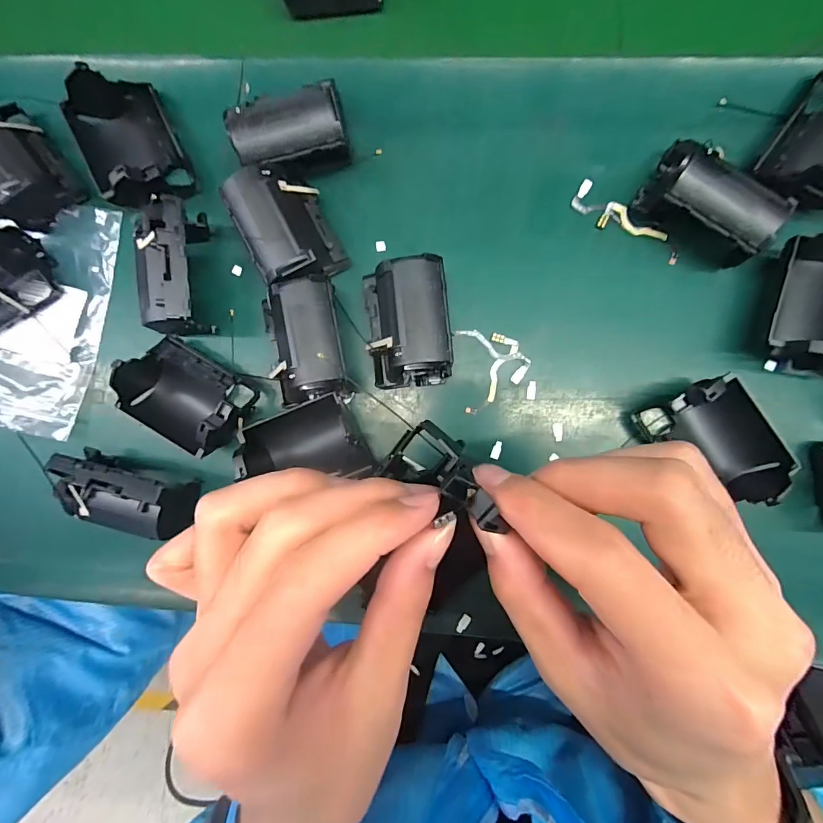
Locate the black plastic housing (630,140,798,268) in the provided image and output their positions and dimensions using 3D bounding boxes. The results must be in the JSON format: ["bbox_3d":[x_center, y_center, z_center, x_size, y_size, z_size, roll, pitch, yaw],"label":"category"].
[{"bbox_3d":[0.167,-0.115,0.239,0.070,0.037,0.031,35,89,4],"label":"black plastic housing"}]

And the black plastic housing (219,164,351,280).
[{"bbox_3d":[-0.074,-0.108,0.258,0.049,0.041,0.067,-25,89,2],"label":"black plastic housing"}]

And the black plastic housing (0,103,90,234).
[{"bbox_3d":[-0.253,-0.158,0.272,0.048,0.048,0.067,-37,88,1],"label":"black plastic housing"}]

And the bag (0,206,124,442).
[{"bbox_3d":[-0.255,-0.065,0.285,0.095,0.013,0.152,13,88,4],"label":"bag"}]

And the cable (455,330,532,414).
[{"bbox_3d":[0.053,-0.028,0.270,0.041,0.008,0.051,-8,87,3],"label":"cable"}]

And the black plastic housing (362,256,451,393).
[{"bbox_3d":[-0.002,-0.051,0.255,0.049,0.041,0.071,-5,89,2],"label":"black plastic housing"}]

